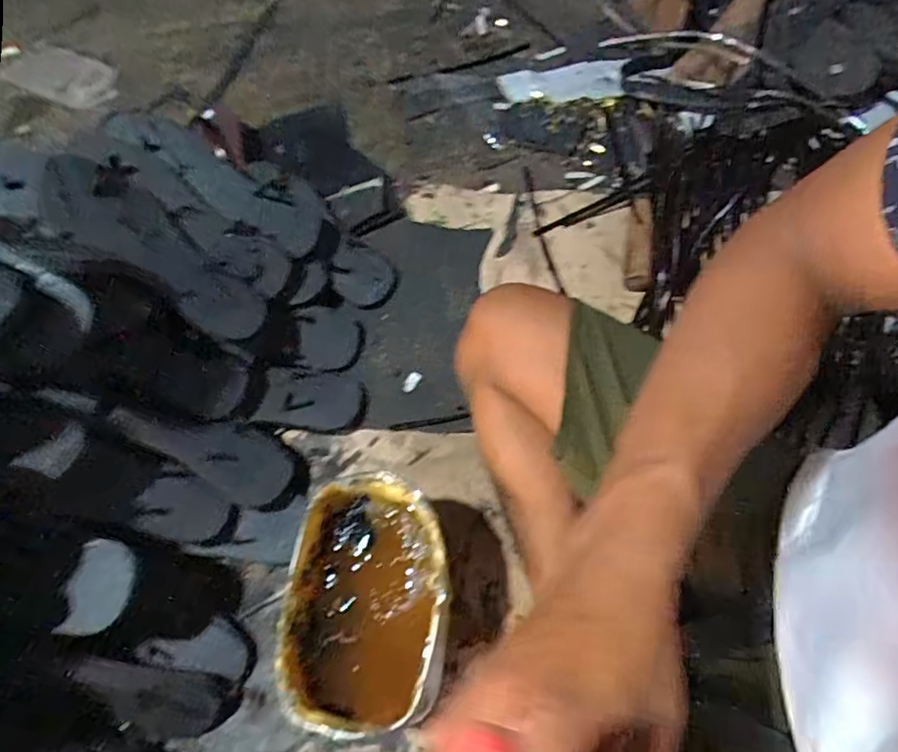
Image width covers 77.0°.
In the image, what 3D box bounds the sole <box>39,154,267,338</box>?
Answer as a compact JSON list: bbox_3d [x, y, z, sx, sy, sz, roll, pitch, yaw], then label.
[{"bbox_3d":[-0.300,-0.128,0.585,0.231,0.028,0.089,41,68,-23],"label":"sole"}]

